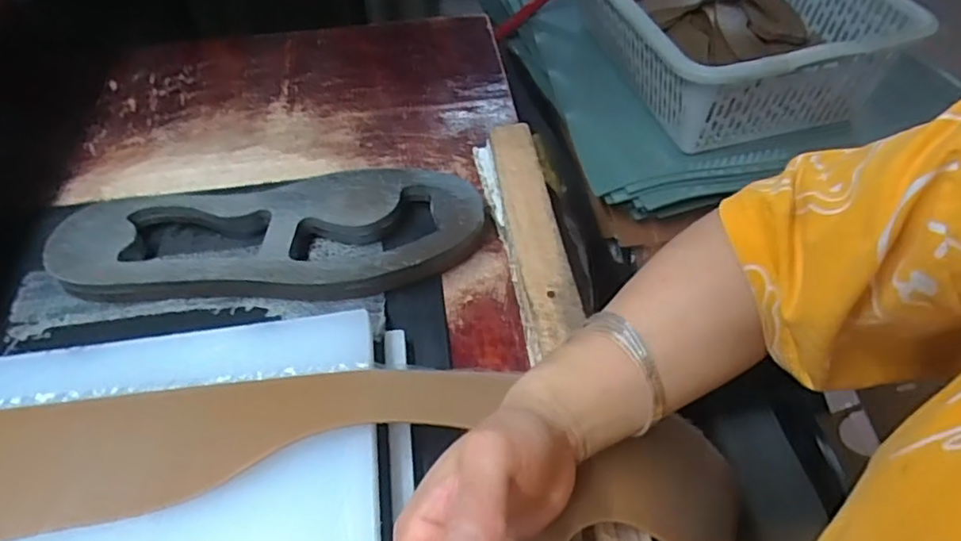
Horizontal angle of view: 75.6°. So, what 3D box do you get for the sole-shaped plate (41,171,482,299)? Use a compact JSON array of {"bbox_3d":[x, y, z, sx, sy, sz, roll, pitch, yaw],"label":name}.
[{"bbox_3d":[-0.146,-0.021,0.440,0.291,0.027,0.101,-8,49,-4],"label":"sole-shaped plate"}]

